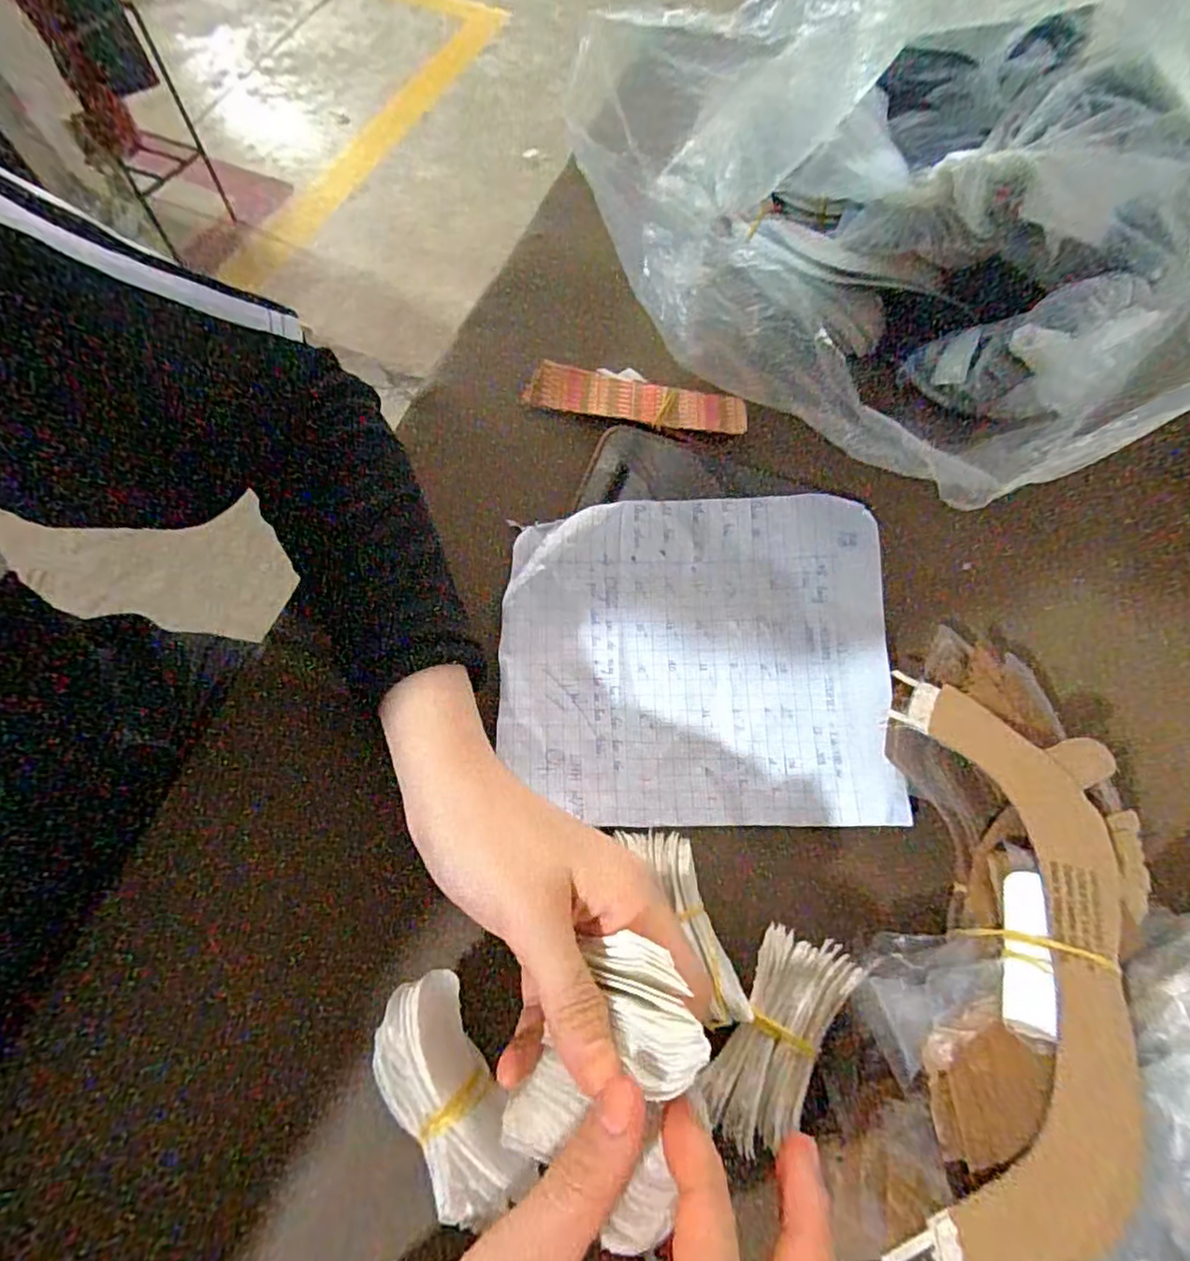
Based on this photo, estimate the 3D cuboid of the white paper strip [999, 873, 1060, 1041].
[{"bbox_3d":[0.157,0.116,0.231,0.015,0.006,0.053,-6,56,37],"label":"white paper strip"}]

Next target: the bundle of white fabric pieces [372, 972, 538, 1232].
[{"bbox_3d":[-0.057,0.173,0.236,0.040,0.021,0.077,-29,71,-13],"label":"bundle of white fabric pieces"}]

